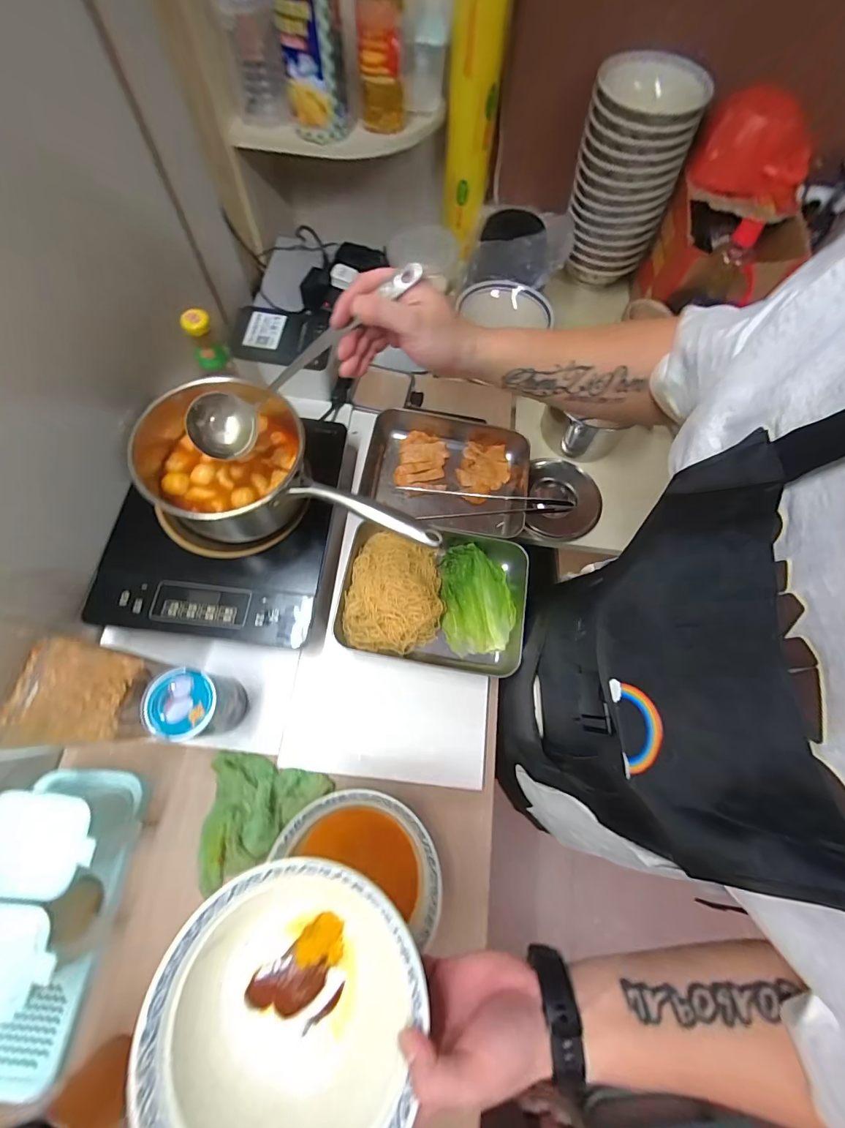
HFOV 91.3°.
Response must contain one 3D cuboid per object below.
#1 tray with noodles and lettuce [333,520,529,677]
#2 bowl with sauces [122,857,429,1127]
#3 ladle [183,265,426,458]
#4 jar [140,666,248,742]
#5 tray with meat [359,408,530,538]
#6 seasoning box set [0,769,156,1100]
[{"bbox_3d":[0.019,0.044,0.596,0.258,0.061,0.192,11,70,2],"label":"tray with noodles and lettuce"},{"bbox_3d":[-0.092,0.317,0.298,0.177,0.064,0.181,1,70,-2],"label":"bowl with sauces"},{"bbox_3d":[-0.128,-0.195,0.406,0.293,0.060,0.058,-22,68,26],"label":"ladle"},{"bbox_3d":[-0.258,0.166,0.487,0.071,0.119,0.070,1,70,-2],"label":"jar"},{"bbox_3d":[0.037,-0.145,0.677,0.266,0.066,0.186,10,70,2],"label":"tray with meat"},{"bbox_3d":[-0.401,0.373,0.415,0.114,0.104,0.283,9,69,1],"label":"seasoning box set"}]

